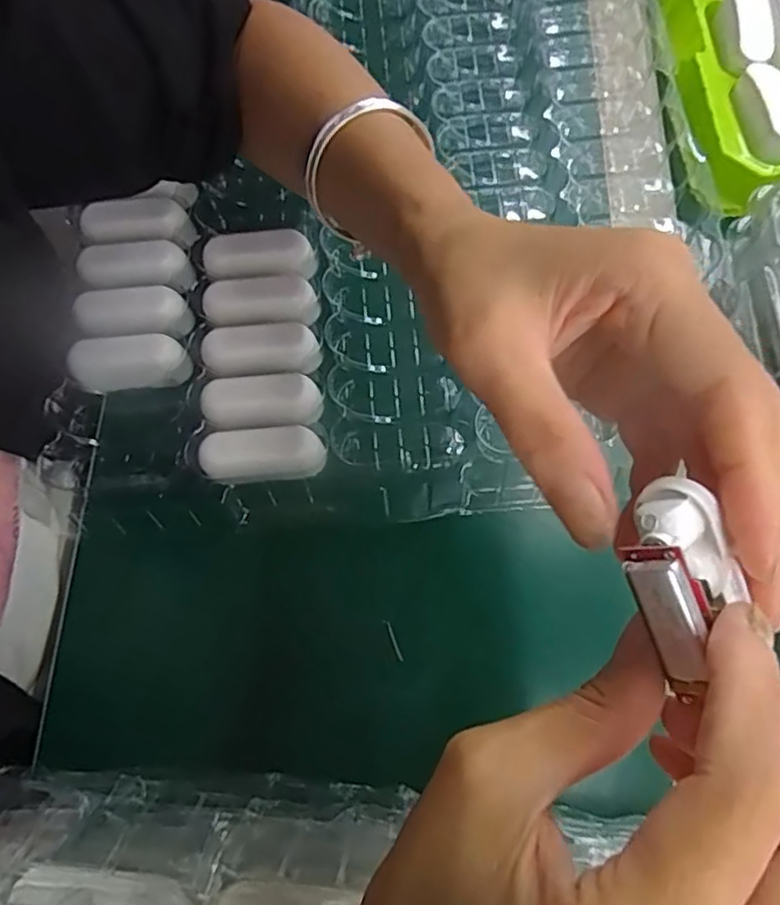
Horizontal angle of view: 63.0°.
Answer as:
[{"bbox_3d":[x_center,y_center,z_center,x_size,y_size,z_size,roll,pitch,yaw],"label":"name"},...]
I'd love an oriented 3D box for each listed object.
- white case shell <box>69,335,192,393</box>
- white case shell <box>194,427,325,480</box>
[{"bbox_3d":[-0.144,-0.050,0.353,0.062,0.019,0.026,-1,70,2],"label":"white case shell"},{"bbox_3d":[-0.067,0.002,0.334,0.062,0.017,0.025,-3,70,1],"label":"white case shell"}]

